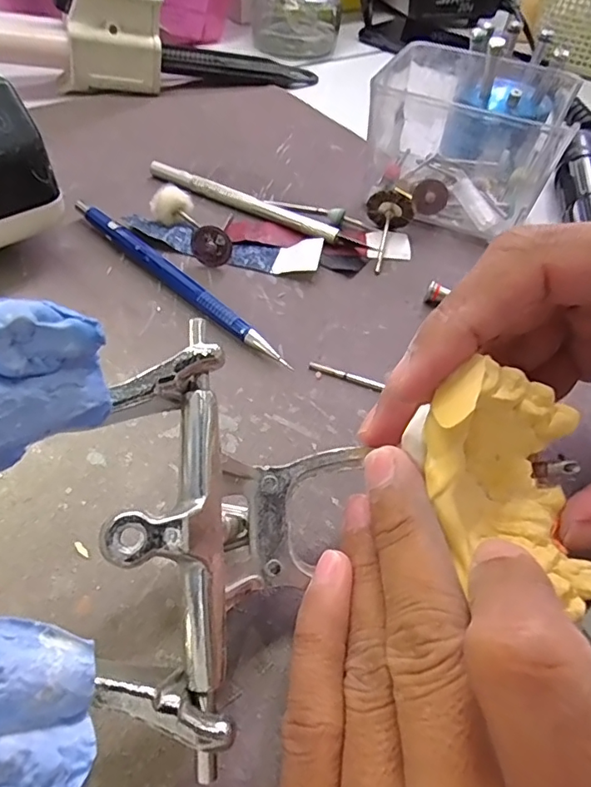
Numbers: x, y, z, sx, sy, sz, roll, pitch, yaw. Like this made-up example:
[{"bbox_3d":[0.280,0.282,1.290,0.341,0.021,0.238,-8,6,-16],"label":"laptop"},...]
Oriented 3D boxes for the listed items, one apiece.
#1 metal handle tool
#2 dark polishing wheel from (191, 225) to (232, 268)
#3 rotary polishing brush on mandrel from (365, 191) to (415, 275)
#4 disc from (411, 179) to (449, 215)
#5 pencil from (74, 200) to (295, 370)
[{"bbox_3d":[-0.022,-0.098,0.275,0.130,0.009,0.007,26,52,16],"label":"metal handle tool"},{"bbox_3d":[-0.038,-0.067,0.241,0.018,0.018,0.005,4,49,-1],"label":"dark polishing wheel"},{"bbox_3d":[0.044,-0.080,0.258,0.023,0.021,0.041,13,50,6],"label":"rotary polishing brush on mandrel"},{"bbox_3d":[0.071,-0.103,0.277,0.017,0.017,0.004,37,26,13],"label":"disc"},{"bbox_3d":[-0.055,-0.051,0.231,0.138,0.010,0.009,37,56,24],"label":"pencil"}]

